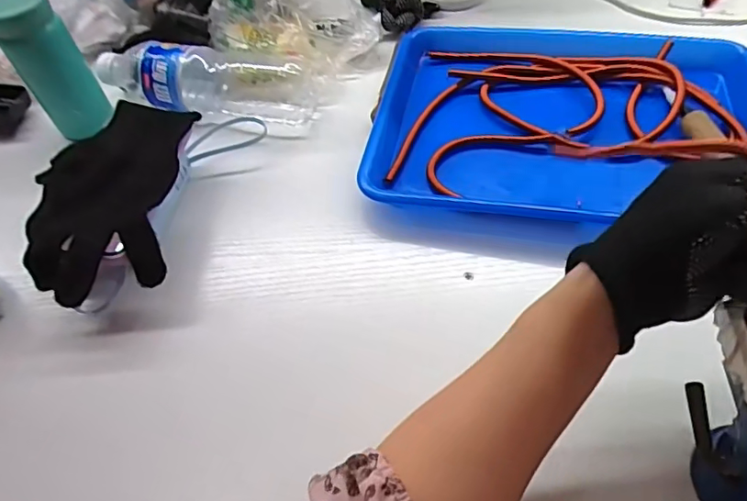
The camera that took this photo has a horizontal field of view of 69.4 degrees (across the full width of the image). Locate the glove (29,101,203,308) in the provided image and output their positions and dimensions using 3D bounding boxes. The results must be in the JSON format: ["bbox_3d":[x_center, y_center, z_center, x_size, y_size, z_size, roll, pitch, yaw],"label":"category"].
[{"bbox_3d":[-0.207,-0.040,0.432,0.108,0.057,0.190,-2,53,3],"label":"glove"}]

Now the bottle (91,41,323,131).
[{"bbox_3d":[-0.170,-0.169,0.540,0.231,0.060,0.076,10,54,13],"label":"bottle"}]

